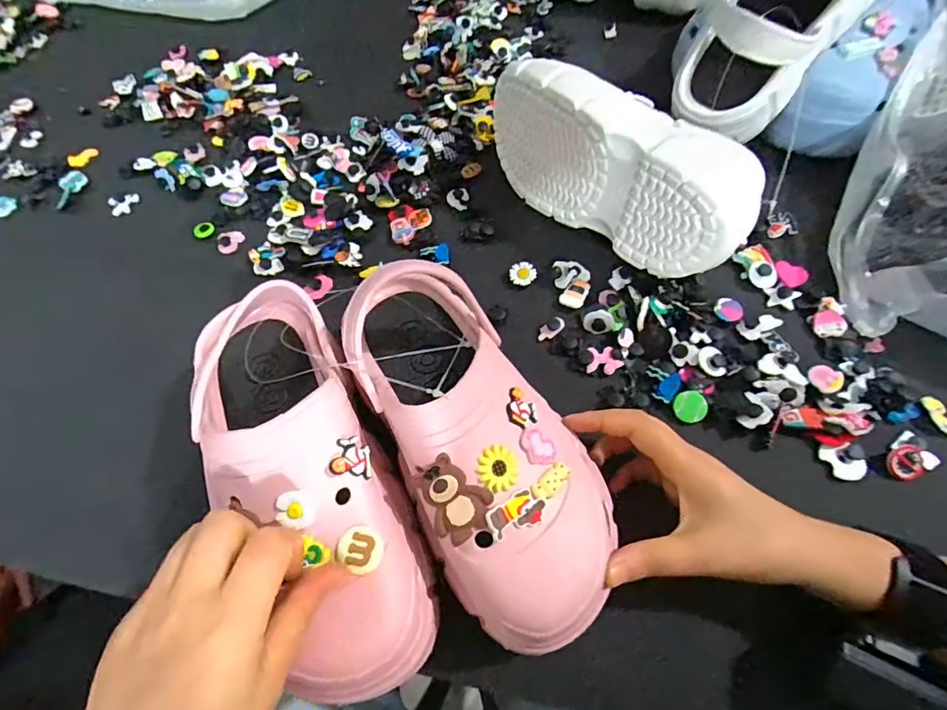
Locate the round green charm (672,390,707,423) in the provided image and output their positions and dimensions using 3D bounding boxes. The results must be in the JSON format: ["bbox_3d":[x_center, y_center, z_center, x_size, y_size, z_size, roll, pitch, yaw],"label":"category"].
[{"bbox_3d":[0.163,0.038,0.349,0.022,0.007,0.023,-1,61,2],"label":"round green charm"}]

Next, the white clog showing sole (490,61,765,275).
[{"bbox_3d":[0.129,-0.169,0.409,0.108,0.106,0.244,-39,67,-17],"label":"white clog showing sole"}]

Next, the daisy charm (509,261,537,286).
[{"bbox_3d":[0.045,-0.073,0.419,0.023,0.004,0.022,-2,77,7],"label":"daisy charm"}]

